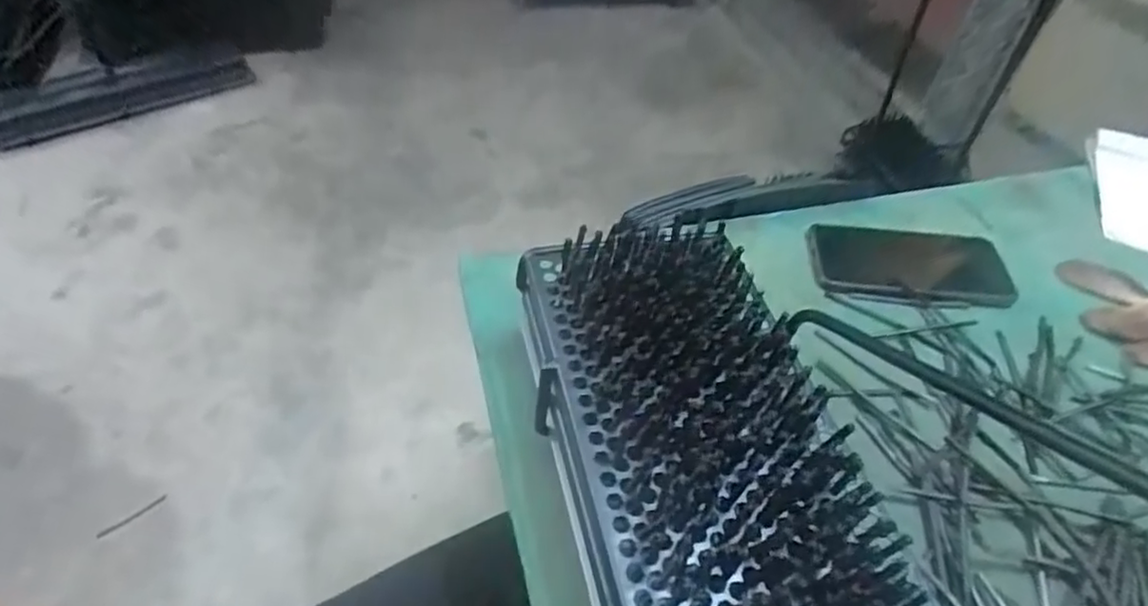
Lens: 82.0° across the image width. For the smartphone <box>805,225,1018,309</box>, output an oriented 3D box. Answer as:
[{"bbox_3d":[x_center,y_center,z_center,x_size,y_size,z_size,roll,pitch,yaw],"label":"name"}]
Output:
[{"bbox_3d":[0.287,-0.036,0.567,0.169,0.016,0.082,4,48,0],"label":"smartphone"}]

